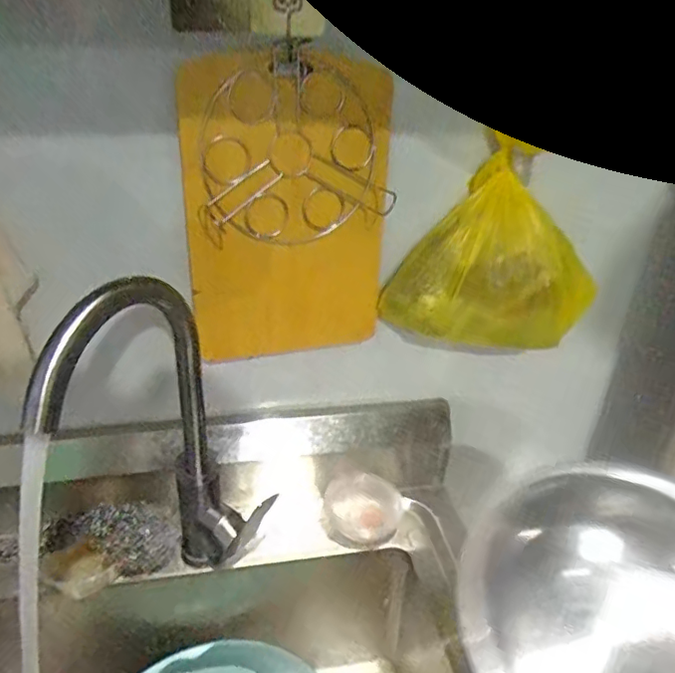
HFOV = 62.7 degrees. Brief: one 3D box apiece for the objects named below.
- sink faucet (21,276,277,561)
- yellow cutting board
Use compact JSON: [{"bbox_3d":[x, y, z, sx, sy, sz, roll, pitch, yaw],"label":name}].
[{"bbox_3d":[-0.138,0.111,0.478,0.087,0.334,0.192,11,30,16],"label":"sink faucet"},{"bbox_3d":[-0.043,-0.109,0.520,0.184,0.277,0.014,-6,24,-17],"label":"yellow cutting board"}]

